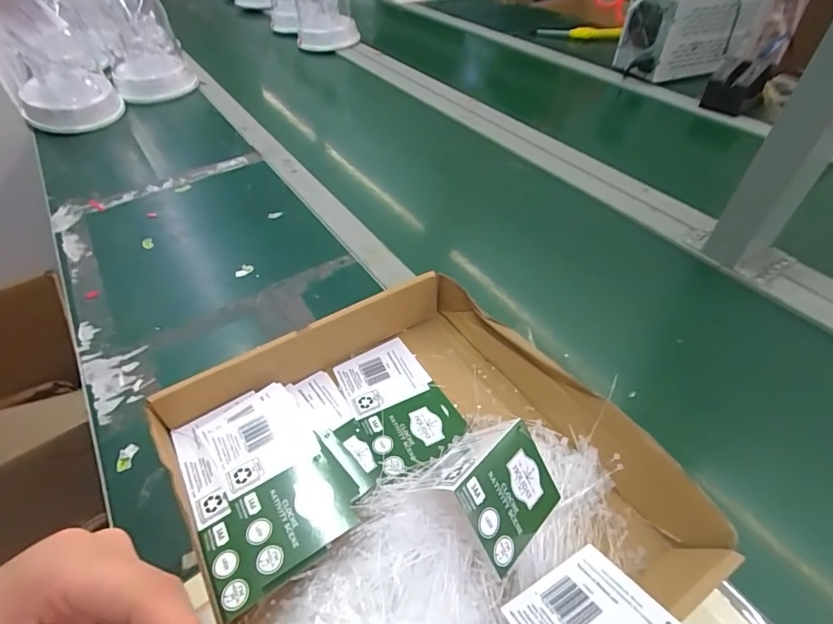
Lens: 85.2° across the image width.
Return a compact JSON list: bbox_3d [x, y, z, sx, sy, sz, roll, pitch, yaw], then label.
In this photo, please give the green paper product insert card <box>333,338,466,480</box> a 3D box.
[{"bbox_3d":[-0.017,0.077,0.399,0.079,0.006,0.125,-20,49,-17],"label":"green paper product insert card"}]

